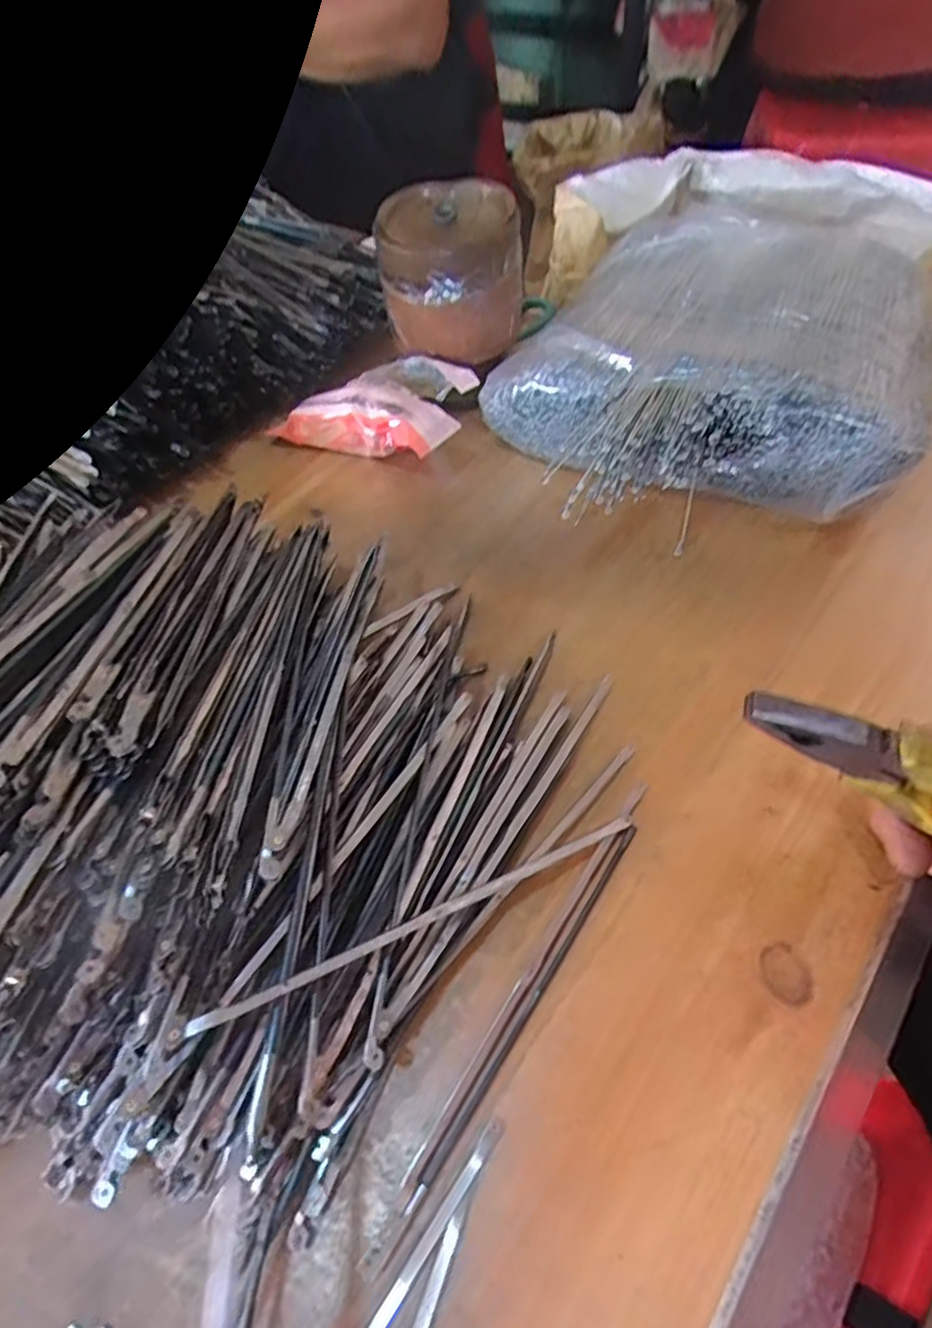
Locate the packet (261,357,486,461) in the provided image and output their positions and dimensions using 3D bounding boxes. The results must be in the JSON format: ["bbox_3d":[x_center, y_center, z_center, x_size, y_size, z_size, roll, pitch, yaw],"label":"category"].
[{"bbox_3d":[-0.058,-0.164,0.422,0.126,0.047,0.072,25,61,20],"label":"packet"}]

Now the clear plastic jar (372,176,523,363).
[{"bbox_3d":[-0.009,-0.242,0.406,0.083,0.069,0.086,-2,56,3],"label":"clear plastic jar"}]

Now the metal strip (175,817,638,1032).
[{"bbox_3d":[-0.004,0.088,0.236,0.166,0.011,0.004,-15,54,-27],"label":"metal strip"}]

